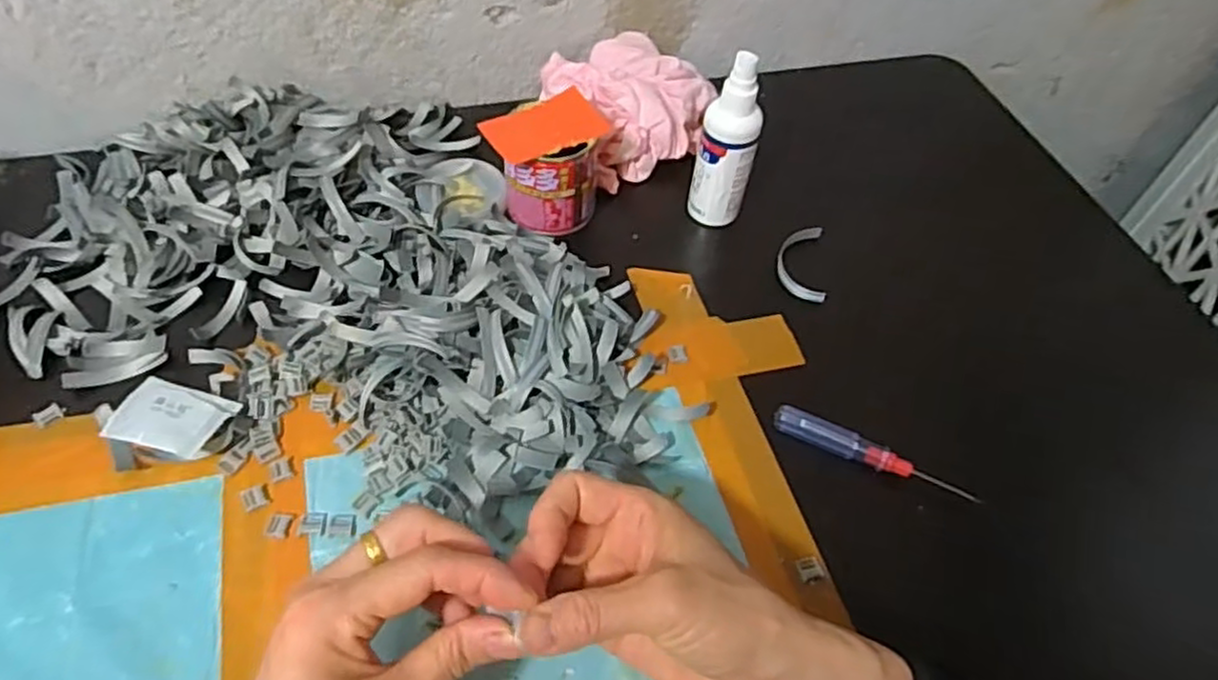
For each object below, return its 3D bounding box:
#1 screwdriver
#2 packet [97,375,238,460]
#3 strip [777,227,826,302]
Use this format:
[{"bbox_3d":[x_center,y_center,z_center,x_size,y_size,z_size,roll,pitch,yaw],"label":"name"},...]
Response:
[{"bbox_3d":[0.154,0.069,0.432,0.115,0.017,0.013,27,55,16],"label":"screwdriver"},{"bbox_3d":[-0.245,0.045,0.411,0.063,0.016,0.040,16,53,8],"label":"packet"},{"bbox_3d":[0.139,-0.057,0.530,0.033,0.010,0.071,8,52,2],"label":"strip"}]

